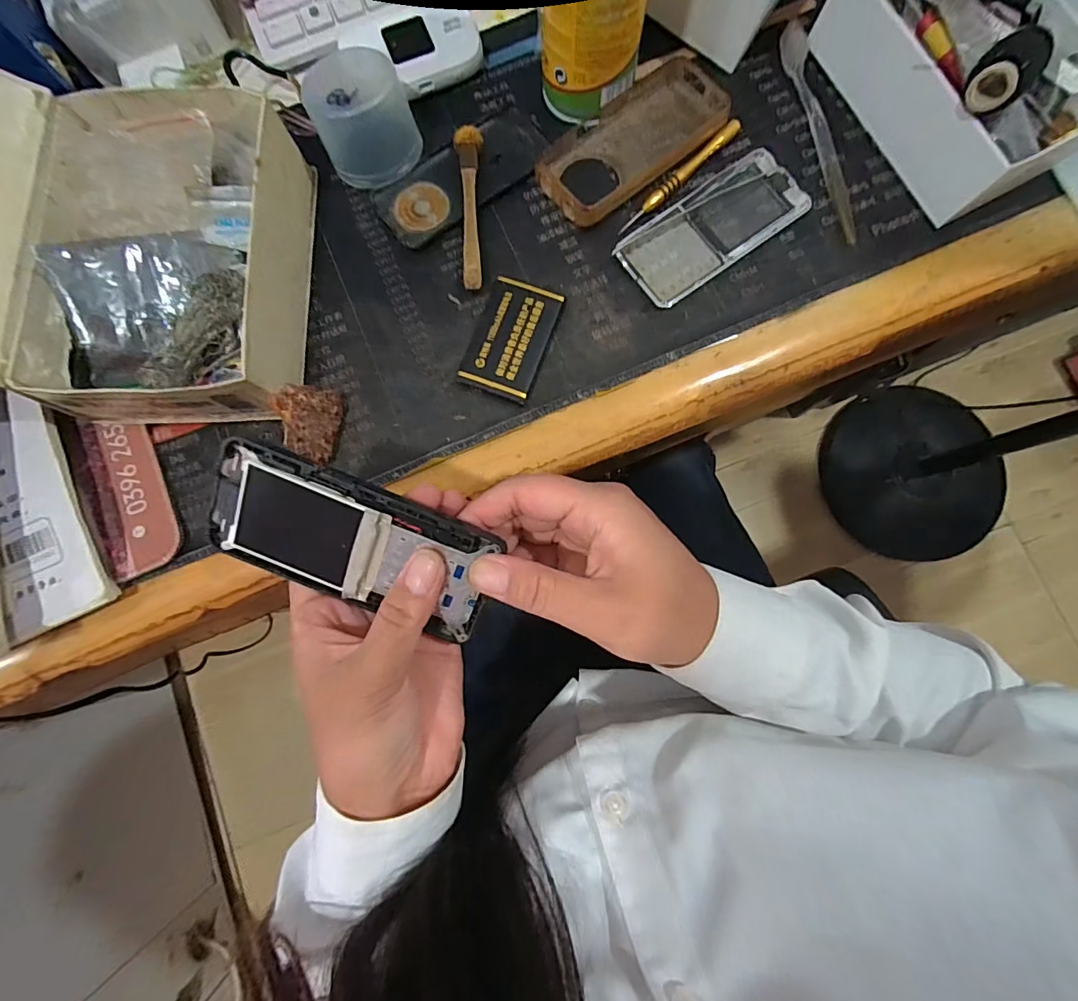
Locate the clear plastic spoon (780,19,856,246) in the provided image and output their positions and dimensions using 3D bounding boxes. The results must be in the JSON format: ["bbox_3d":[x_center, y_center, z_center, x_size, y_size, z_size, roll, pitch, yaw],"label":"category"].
[{"bbox_3d":[0.195,-0.255,0.335,0.012,0.009,0.163,-12,83,-1],"label":"clear plastic spoon"}]

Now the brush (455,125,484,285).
[{"bbox_3d":[-0.047,-0.196,0.327,0.016,0.010,0.116,-2,83,1],"label":"brush"}]

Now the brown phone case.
[{"bbox_3d":[0.063,-0.246,0.334,0.133,0.019,0.066,-41,84,-4],"label":"brown phone case"}]

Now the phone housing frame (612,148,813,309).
[{"bbox_3d":[0.117,-0.184,0.329,0.127,0.005,0.056,-35,84,-3],"label":"phone housing frame"}]

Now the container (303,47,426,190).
[{"bbox_3d":[-0.114,-0.249,0.315,0.061,0.050,0.057,0,83,1],"label":"container"}]

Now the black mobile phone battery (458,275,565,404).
[{"bbox_3d":[-0.018,-0.105,0.319,0.047,0.009,0.075,20,84,3],"label":"black mobile phone battery"}]

